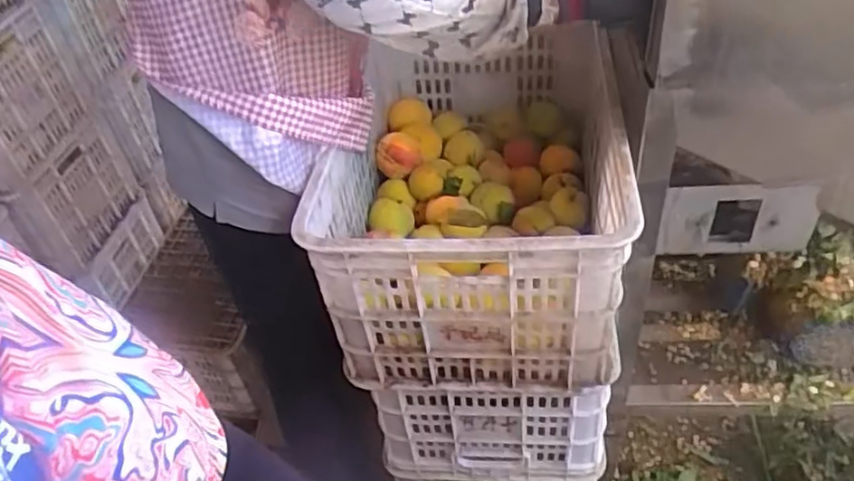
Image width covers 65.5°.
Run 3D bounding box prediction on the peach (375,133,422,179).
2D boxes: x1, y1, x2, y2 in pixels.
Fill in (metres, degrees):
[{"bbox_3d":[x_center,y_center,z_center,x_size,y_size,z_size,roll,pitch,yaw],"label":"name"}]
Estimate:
[{"bbox_3d":[-0.042,-0.127,0.974,0.066,0.056,0.060,-5,43,-1],"label":"peach"}]

